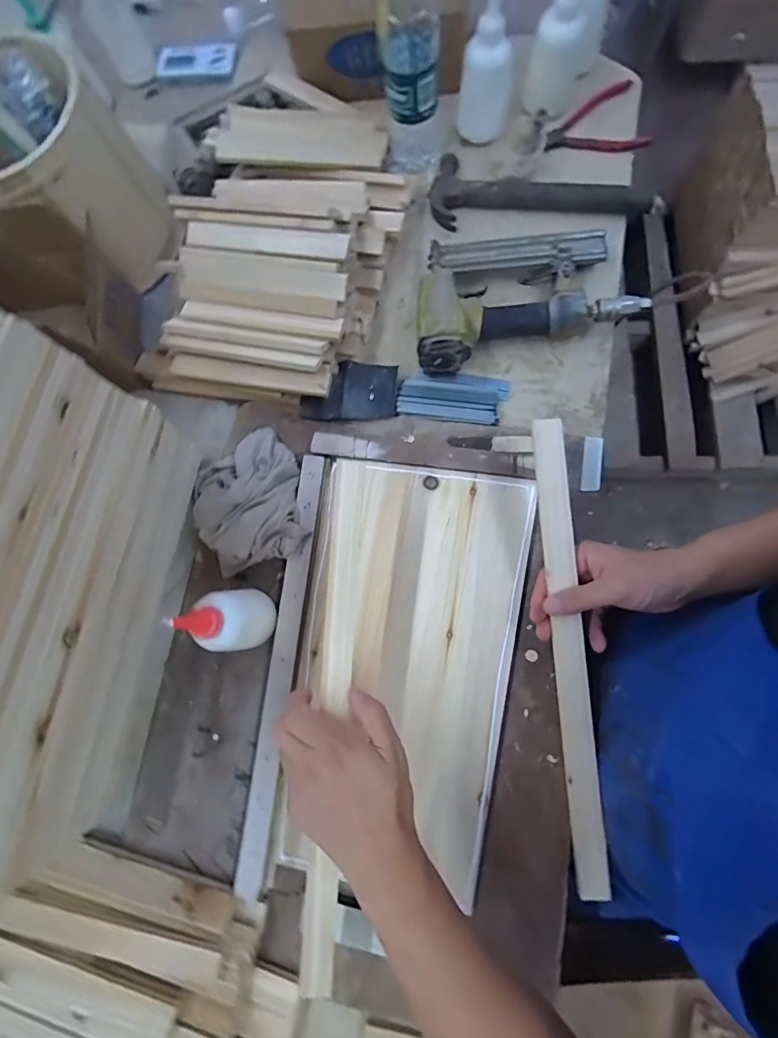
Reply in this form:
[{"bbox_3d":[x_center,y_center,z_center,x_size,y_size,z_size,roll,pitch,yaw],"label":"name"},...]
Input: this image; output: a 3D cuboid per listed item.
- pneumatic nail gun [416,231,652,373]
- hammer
[{"bbox_3d":[0.149,-0.280,0.532,0.261,0.063,0.157,-16,75,4],"label":"pneumatic nail gun"},{"bbox_3d":[0.193,-0.427,0.572,0.275,0.032,0.095,4,77,8],"label":"hammer"}]

